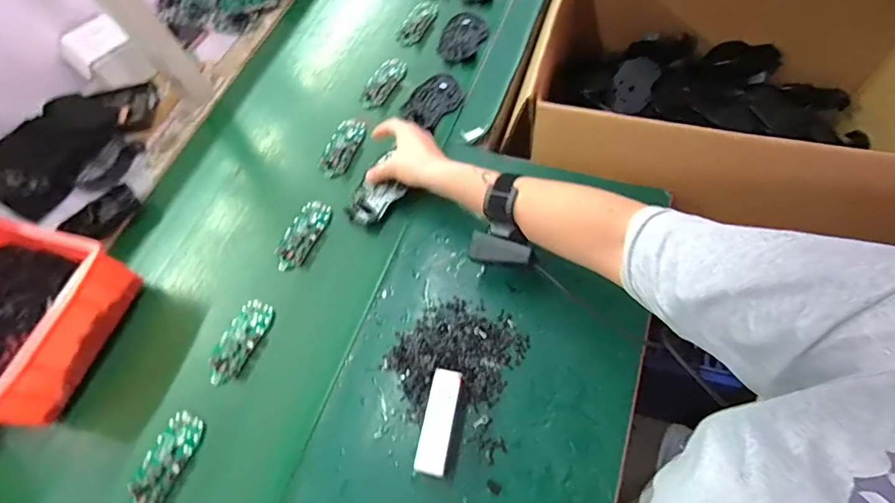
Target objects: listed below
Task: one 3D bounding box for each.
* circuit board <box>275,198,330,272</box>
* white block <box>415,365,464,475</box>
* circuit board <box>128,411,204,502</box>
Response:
[{"bbox_3d":[-0.192,-0.023,0.591,0.045,0.012,0.103,15,66,17],"label":"circuit board"},{"bbox_3d":[-0.008,0.168,0.447,0.029,0.031,0.096,7,64,13],"label":"white block"},{"bbox_3d":[-0.302,0.227,0.482,0.046,0.014,0.102,15,66,17],"label":"circuit board"}]

